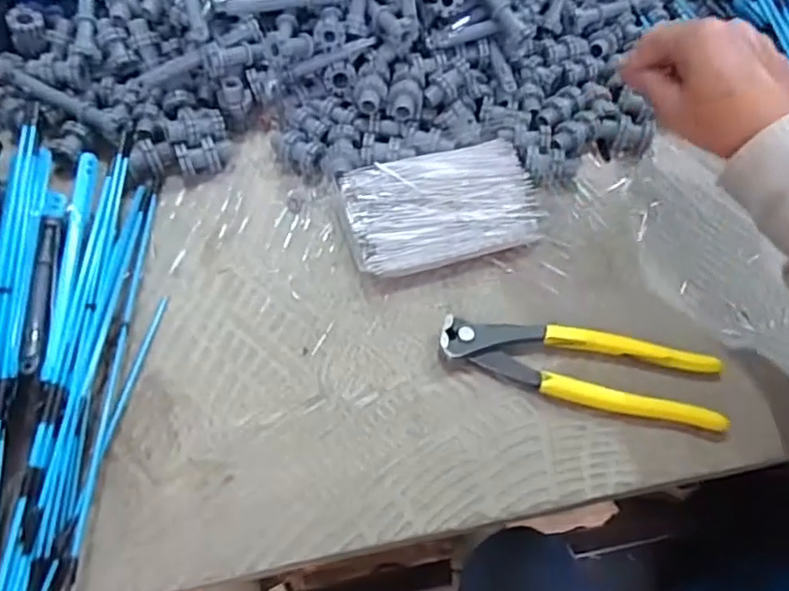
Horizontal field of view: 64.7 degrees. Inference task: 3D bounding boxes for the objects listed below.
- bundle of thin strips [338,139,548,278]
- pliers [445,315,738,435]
[{"bbox_3d":[0.032,-0.058,0.423,0.131,0.025,0.081,-15,62,-12],"label":"bundle of thin strips"},{"bbox_3d":[0.110,0.040,0.372,0.164,0.014,0.050,12,60,4],"label":"pliers"}]

